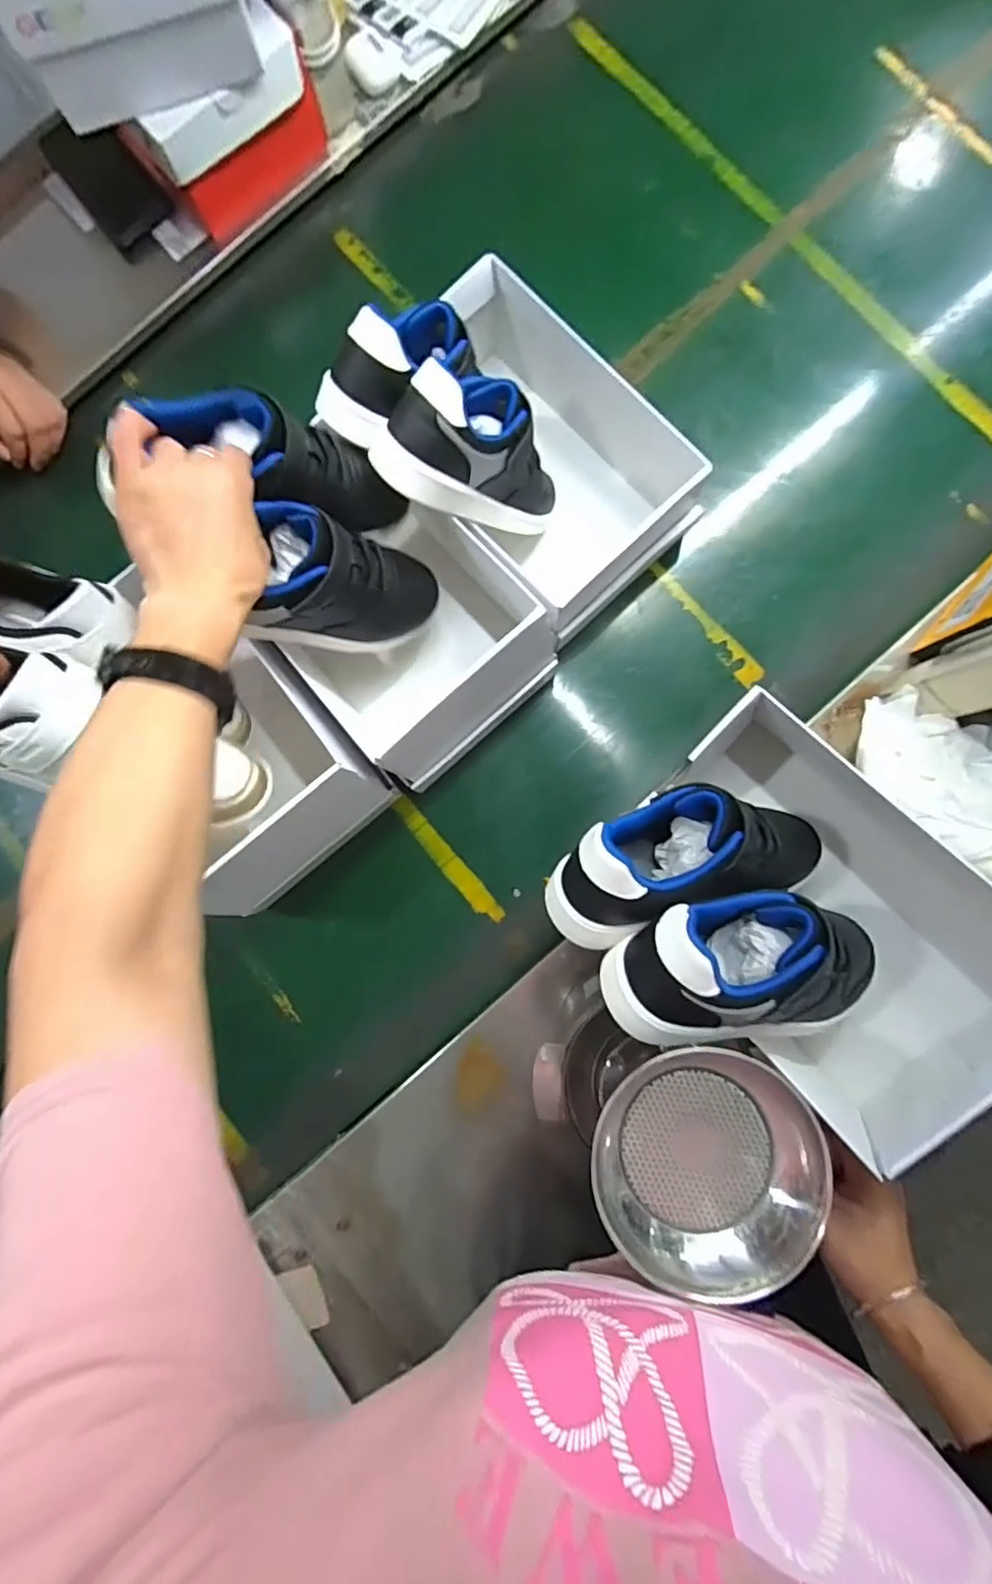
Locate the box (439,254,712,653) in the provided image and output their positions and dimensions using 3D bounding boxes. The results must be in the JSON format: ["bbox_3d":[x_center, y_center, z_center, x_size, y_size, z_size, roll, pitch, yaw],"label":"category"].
[{"bbox_3d":[0.032,-0.315,0.569,0.184,0.109,0.295,-41,84,0],"label":"box"}]

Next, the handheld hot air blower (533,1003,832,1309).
[{"bbox_3d":[0.109,0.209,0.375,0.147,0.150,0.115,18,87,5],"label":"handheld hot air blower"}]

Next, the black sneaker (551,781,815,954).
[{"bbox_3d":[0.155,0.044,0.427,0.221,0.105,0.097,-9,84,-26],"label":"black sneaker"}]

